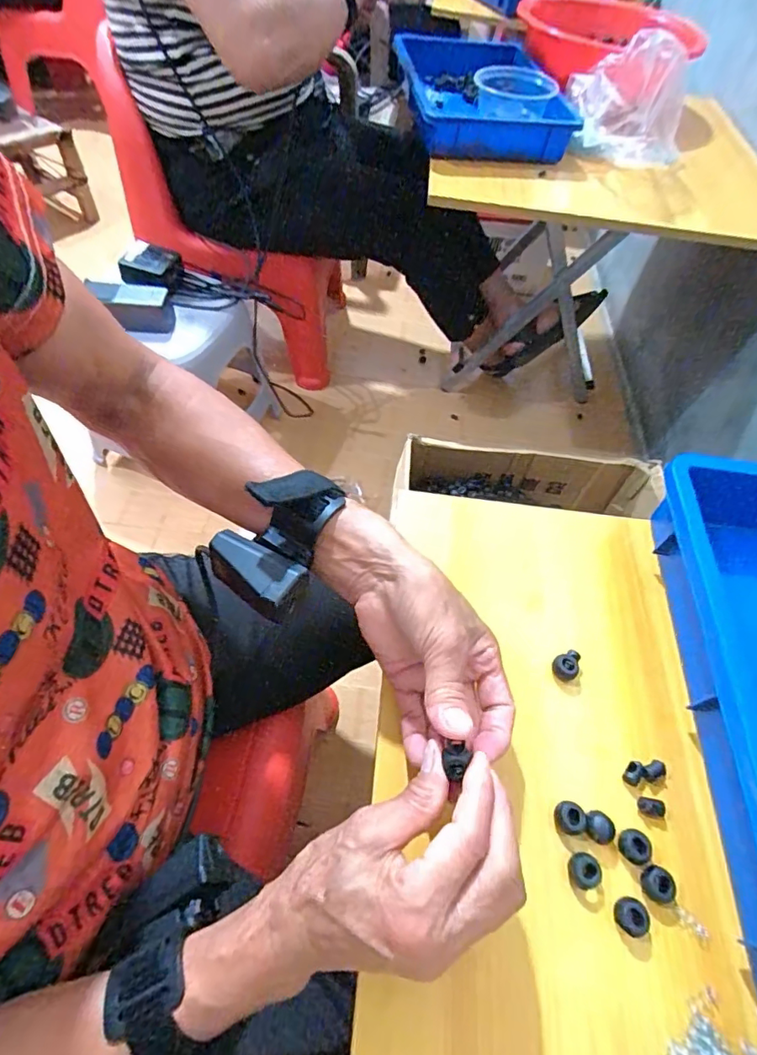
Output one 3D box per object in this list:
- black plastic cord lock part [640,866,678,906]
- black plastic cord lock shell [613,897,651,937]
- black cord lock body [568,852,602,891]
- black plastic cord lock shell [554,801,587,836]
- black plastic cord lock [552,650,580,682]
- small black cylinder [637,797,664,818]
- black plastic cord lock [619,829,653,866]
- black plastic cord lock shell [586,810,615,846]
[{"bbox_3d":[0.155,0.197,0.277,0.016,0.012,0.015,27,56,14],"label":"black plastic cord lock part"},{"bbox_3d":[0.136,0.209,0.268,0.018,0.010,0.016,12,54,4],"label":"black plastic cord lock shell"},{"bbox_3d":[0.114,0.191,0.278,0.019,0.012,0.017,8,54,1],"label":"black cord lock body"},{"bbox_3d":[0.111,0.171,0.294,0.015,0.016,0.016,-1,54,-6],"label":"black plastic cord lock shell"},{"bbox_3d":[0.130,0.095,0.343,0.019,0.016,0.017,-32,62,-25],"label":"black plastic cord lock"},{"bbox_3d":[0.164,0.168,0.301,0.014,0.006,0.009,10,54,2],"label":"small black cylinder"},{"bbox_3d":[0.146,0.183,0.286,0.016,0.011,0.016,14,54,5],"label":"black plastic cord lock"},{"bbox_3d":[0.127,0.174,0.290,0.016,0.013,0.017,-5,55,-9],"label":"black plastic cord lock shell"}]

